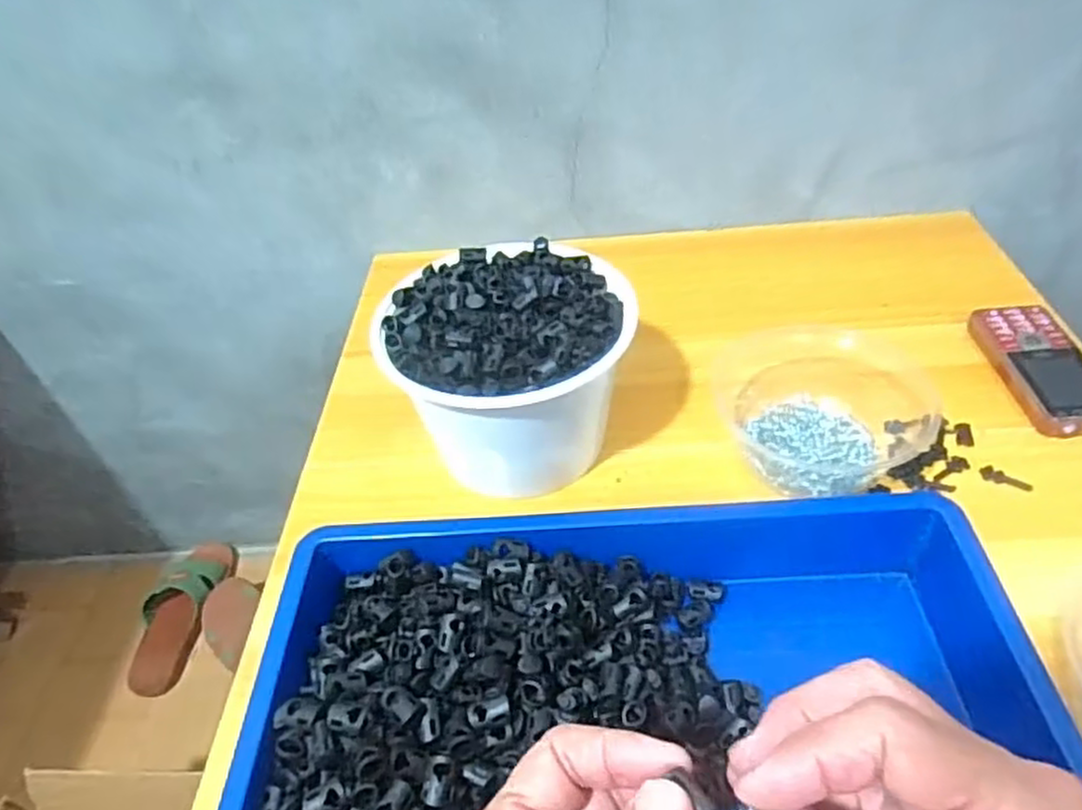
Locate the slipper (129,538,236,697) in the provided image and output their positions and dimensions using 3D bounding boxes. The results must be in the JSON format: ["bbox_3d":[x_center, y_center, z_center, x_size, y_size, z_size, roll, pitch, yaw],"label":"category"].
[{"bbox_3d":[-0.509,0.289,1.041,0.093,0.077,0.239,-2,44,6],"label":"slipper"}]

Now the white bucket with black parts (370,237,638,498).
[{"bbox_3d":[-0.021,-0.023,0.507,0.159,0.123,0.154,-4,44,4],"label":"white bucket with black parts"}]

